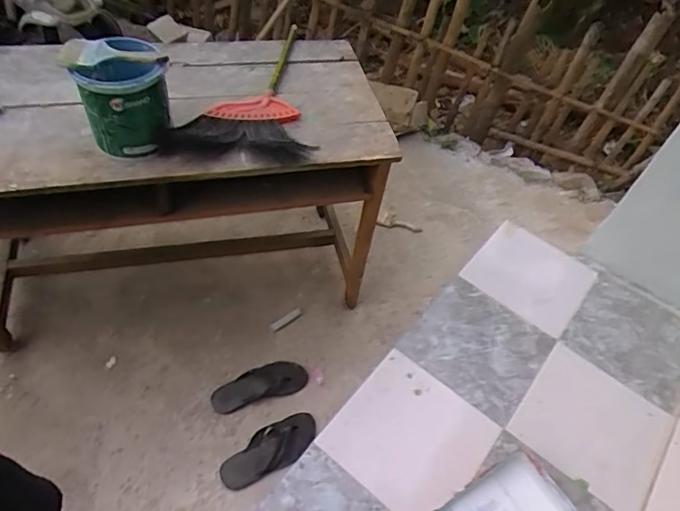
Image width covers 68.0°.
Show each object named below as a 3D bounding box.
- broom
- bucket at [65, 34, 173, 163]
[{"bbox_3d":[-0.263,-0.425,1.298,0.345,0.057,0.534,-2,52,-11],"label":"broom"},{"bbox_3d":[-0.453,-0.328,1.072,0.167,0.196,0.153,4,52,-5],"label":"bucket"}]

